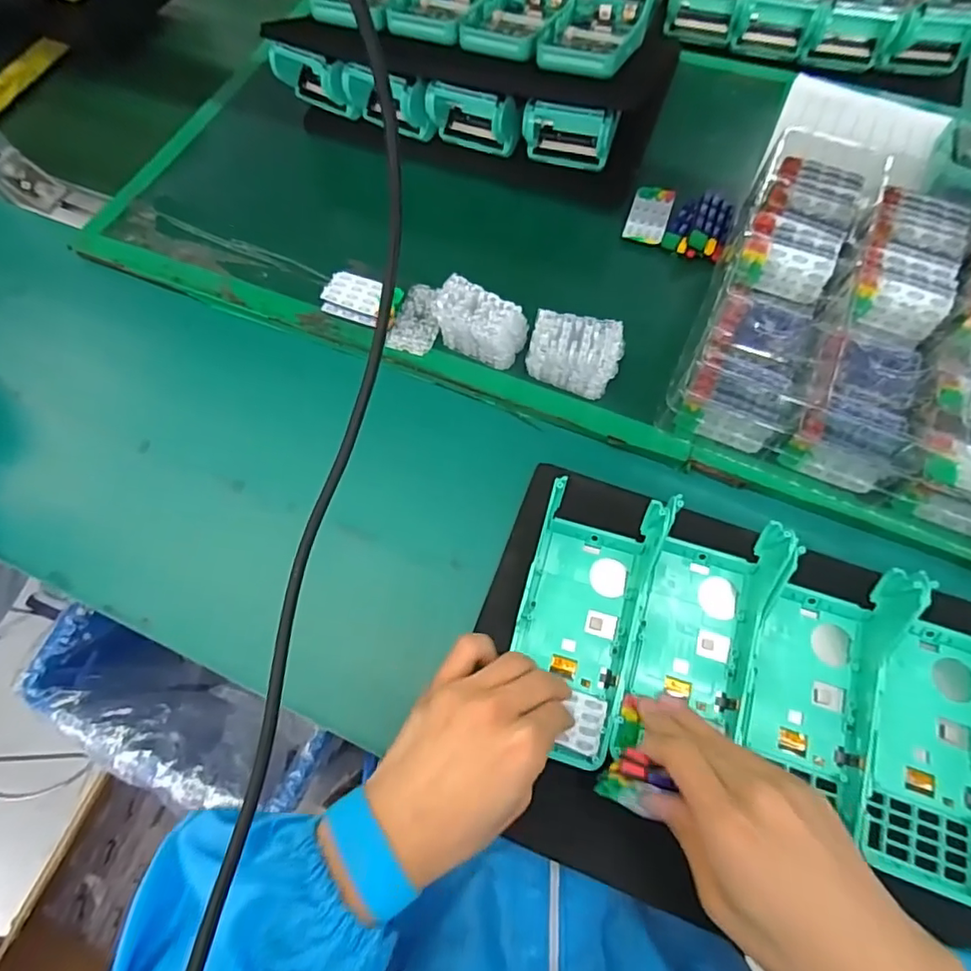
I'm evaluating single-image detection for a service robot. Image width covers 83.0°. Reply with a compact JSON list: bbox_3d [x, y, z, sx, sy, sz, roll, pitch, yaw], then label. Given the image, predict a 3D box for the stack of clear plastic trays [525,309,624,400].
[{"bbox_3d":[0.071,-0.104,0.435,0.069,0.044,0.040,19,68,9],"label":"stack of clear plastic trays"}]

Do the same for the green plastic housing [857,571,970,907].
[{"bbox_3d":[0.278,0.150,0.324,0.083,0.052,0.165,17,68,8],"label":"green plastic housing"}]

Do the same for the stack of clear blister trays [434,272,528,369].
[{"bbox_3d":[-0.006,-0.129,0.445,0.069,0.039,0.043,27,69,12],"label":"stack of clear blister trays"}]

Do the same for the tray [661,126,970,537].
[{"bbox_3d":[0.345,-0.121,0.422,0.346,0.080,0.296,24,69,11],"label":"tray"}]

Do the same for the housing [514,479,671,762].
[{"bbox_3d":[0.063,0.089,0.369,0.077,0.029,0.169,15,67,8],"label":"housing"}]

